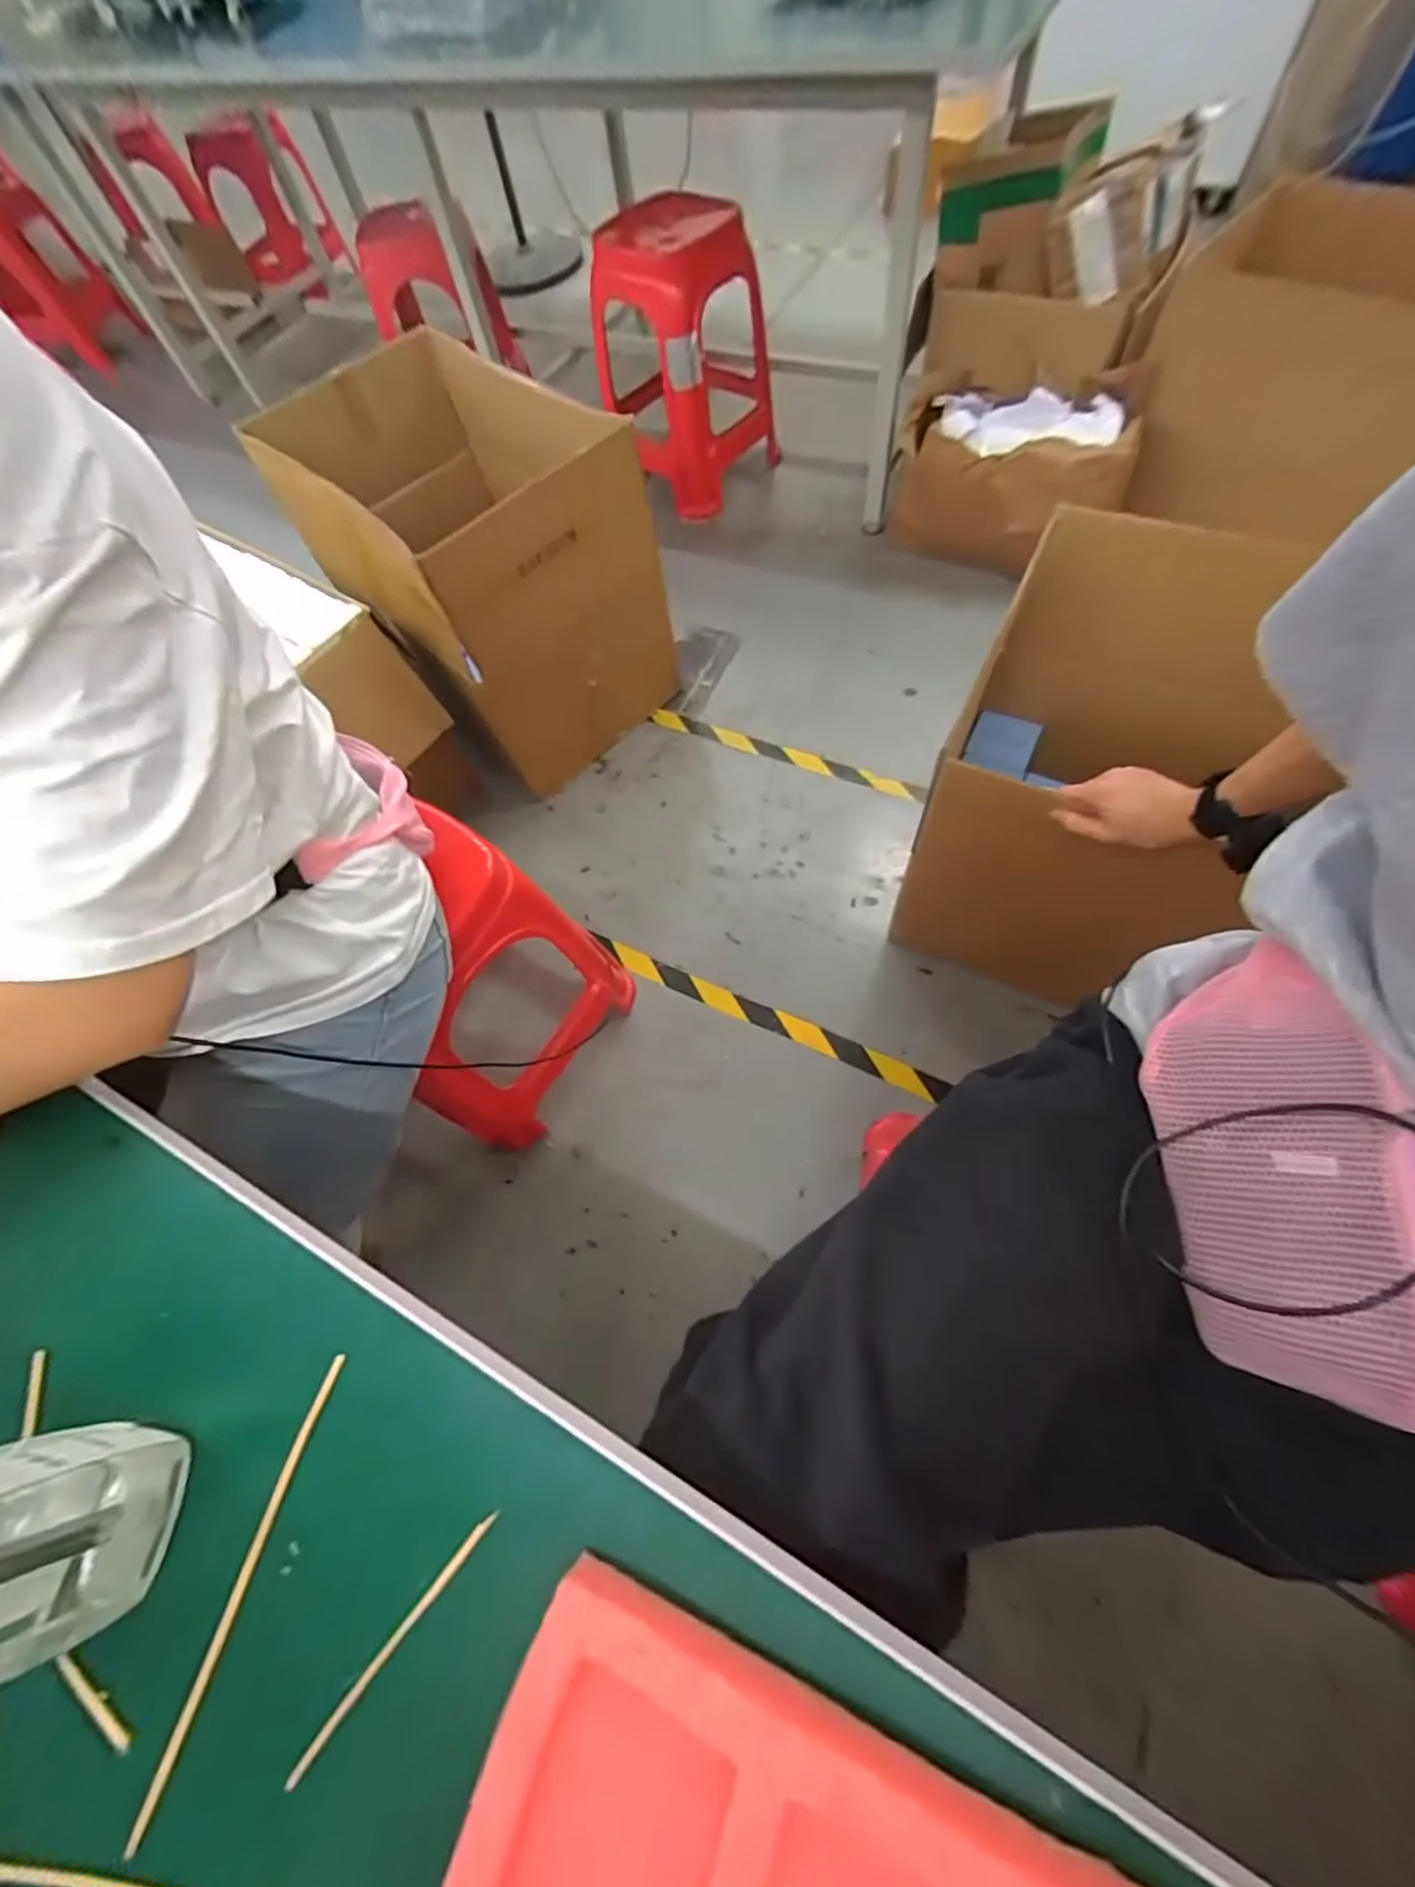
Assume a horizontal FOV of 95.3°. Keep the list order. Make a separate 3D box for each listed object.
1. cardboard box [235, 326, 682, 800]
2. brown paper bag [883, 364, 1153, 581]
[{"bbox_3d":[-0.477,-0.761,1.270,0.419,0.502,0.749,-42,67,-14],"label":"cardboard box"},{"bbox_3d":[0.647,-1.011,1.401,0.453,0.272,0.296,3,64,8],"label":"brown paper bag"}]

